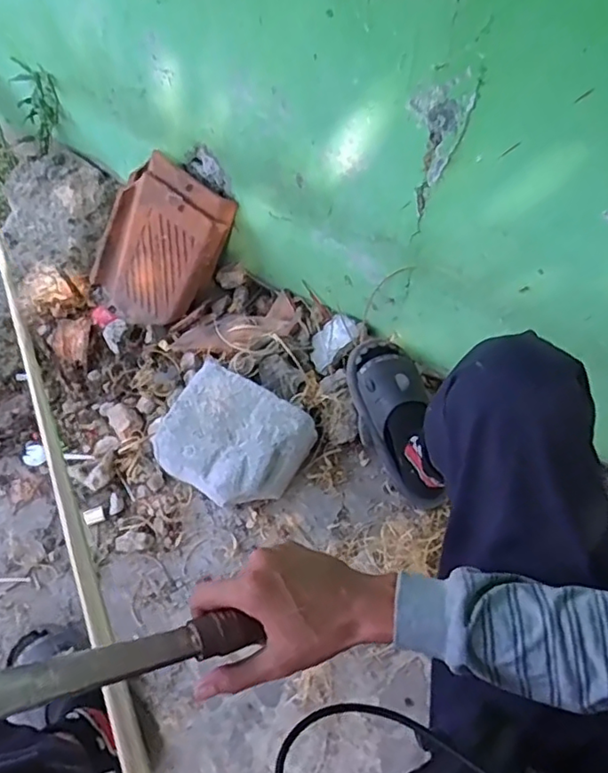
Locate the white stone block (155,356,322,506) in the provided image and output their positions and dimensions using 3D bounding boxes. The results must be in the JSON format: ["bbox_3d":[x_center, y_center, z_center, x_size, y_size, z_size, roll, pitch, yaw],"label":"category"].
[{"bbox_3d":[-0.122,0.097,1.018,0.232,0.099,0.199,29,66,15],"label":"white stone block"}]

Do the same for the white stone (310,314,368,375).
[{"bbox_3d":[0.058,-0.081,1.084,0.112,0.030,0.076,-49,52,17],"label":"white stone"}]

